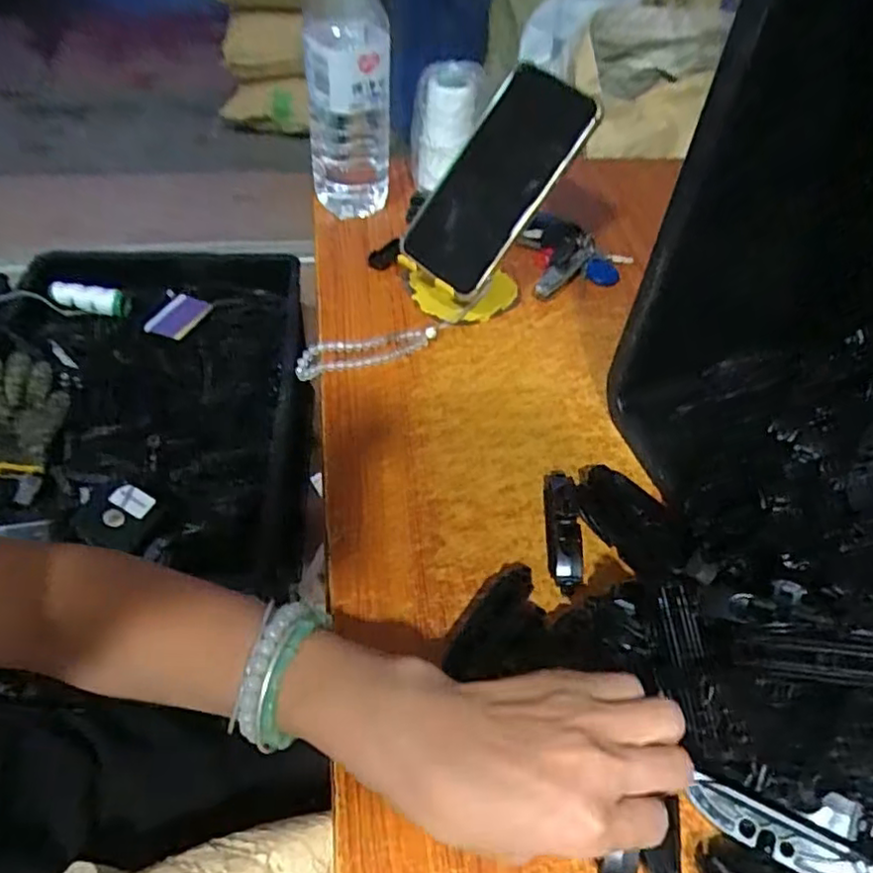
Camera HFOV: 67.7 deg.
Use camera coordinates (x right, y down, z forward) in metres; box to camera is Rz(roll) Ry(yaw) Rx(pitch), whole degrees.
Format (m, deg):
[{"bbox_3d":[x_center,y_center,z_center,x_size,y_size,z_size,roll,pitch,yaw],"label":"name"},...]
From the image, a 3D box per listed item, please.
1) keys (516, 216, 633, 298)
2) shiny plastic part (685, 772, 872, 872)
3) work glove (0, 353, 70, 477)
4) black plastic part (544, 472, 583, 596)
[{"bbox_3d":[0.126,-0.169,0.590,0.097,0.019,0.105,-5,49,-6],"label":"keys"},{"bbox_3d":[0.147,0.171,0.279,0.074,0.008,0.016,24,52,18],"label":"shiny plastic part"},{"bbox_3d":[-0.542,-0.029,0.842,0.112,0.026,0.187,0,55,-45],"label":"work glove"},{"bbox_3d":[0.078,0.057,0.400,0.019,0.014,0.077,1,49,-1],"label":"black plastic part"}]

